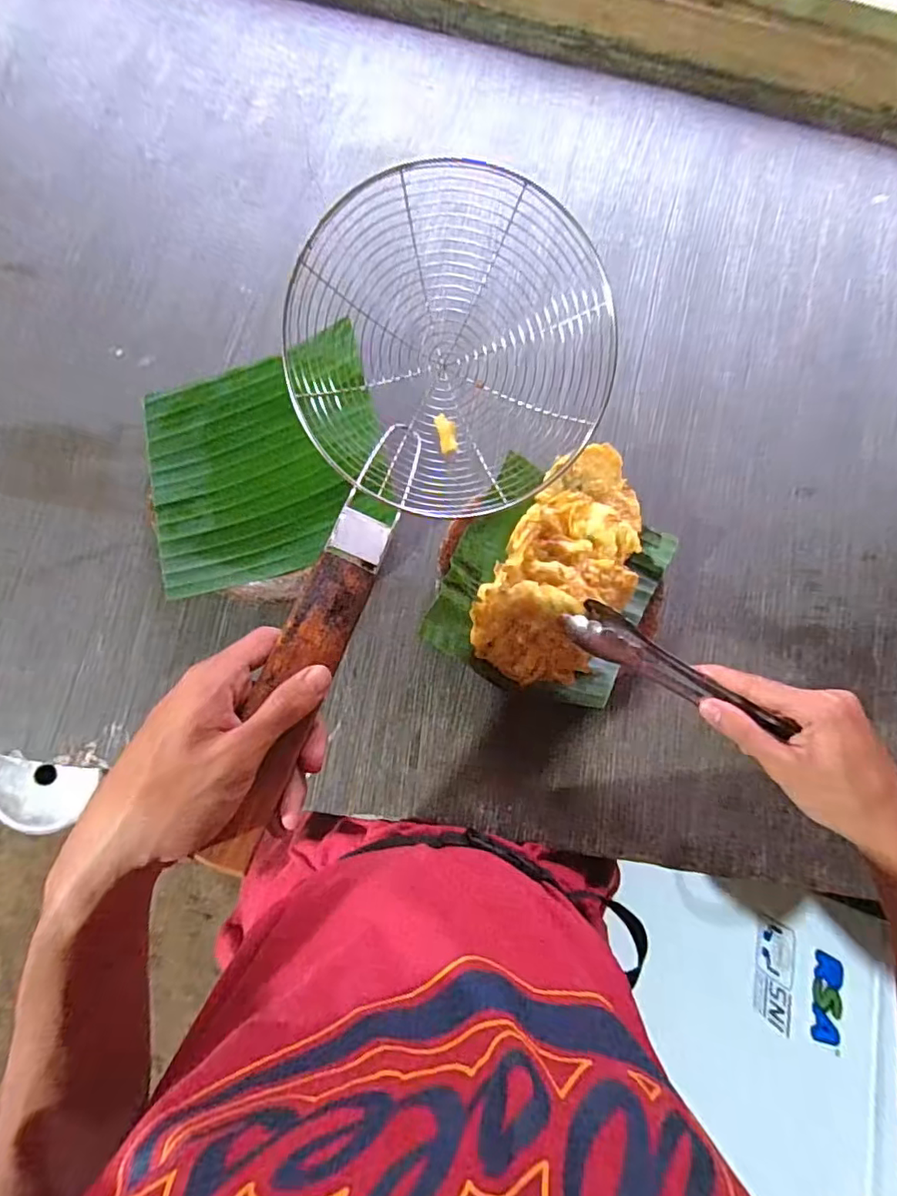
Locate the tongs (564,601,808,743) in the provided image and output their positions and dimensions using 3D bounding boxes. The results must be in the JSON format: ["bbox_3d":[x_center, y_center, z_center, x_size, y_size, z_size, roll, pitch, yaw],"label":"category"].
[{"bbox_3d":[0.163,0.050,0.410,0.167,0.031,0.035,28,80,3],"label":"tongs"}]

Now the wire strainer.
[{"bbox_3d":[-0.031,-0.067,0.343,0.184,0.080,0.377,19,79,-2],"label":"wire strainer"}]

